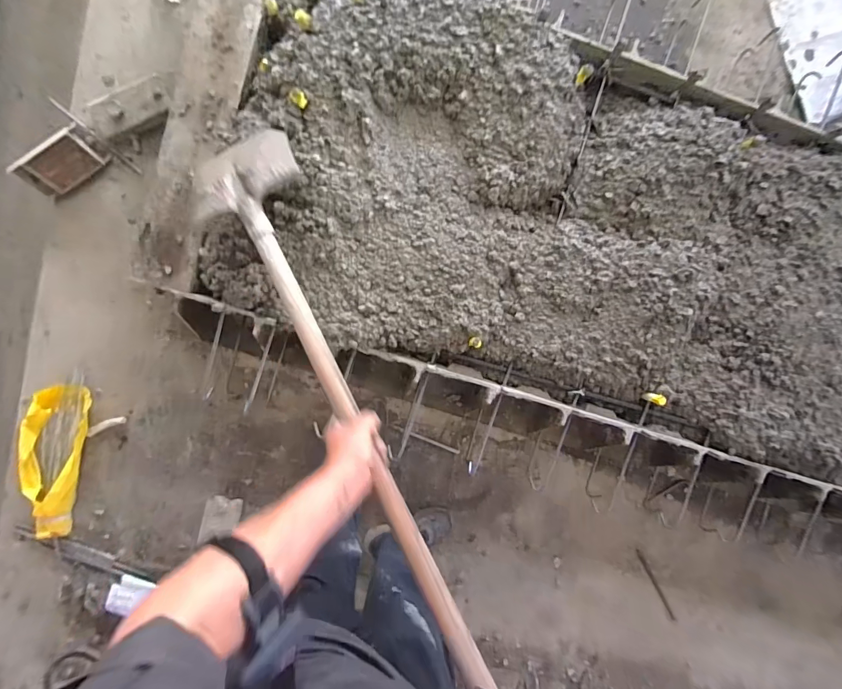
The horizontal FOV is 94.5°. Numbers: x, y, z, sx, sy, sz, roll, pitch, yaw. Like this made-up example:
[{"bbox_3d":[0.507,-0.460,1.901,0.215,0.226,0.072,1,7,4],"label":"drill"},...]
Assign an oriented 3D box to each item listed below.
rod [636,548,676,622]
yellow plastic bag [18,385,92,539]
[{"bbox_3d":[0.789,0.811,1.303,0.016,0.009,0.295,-29,98,-1],"label":"rod"},{"bbox_3d":[-1.044,0.335,1.095,0.172,0.060,0.461,15,95,-6],"label":"yellow plastic bag"}]

